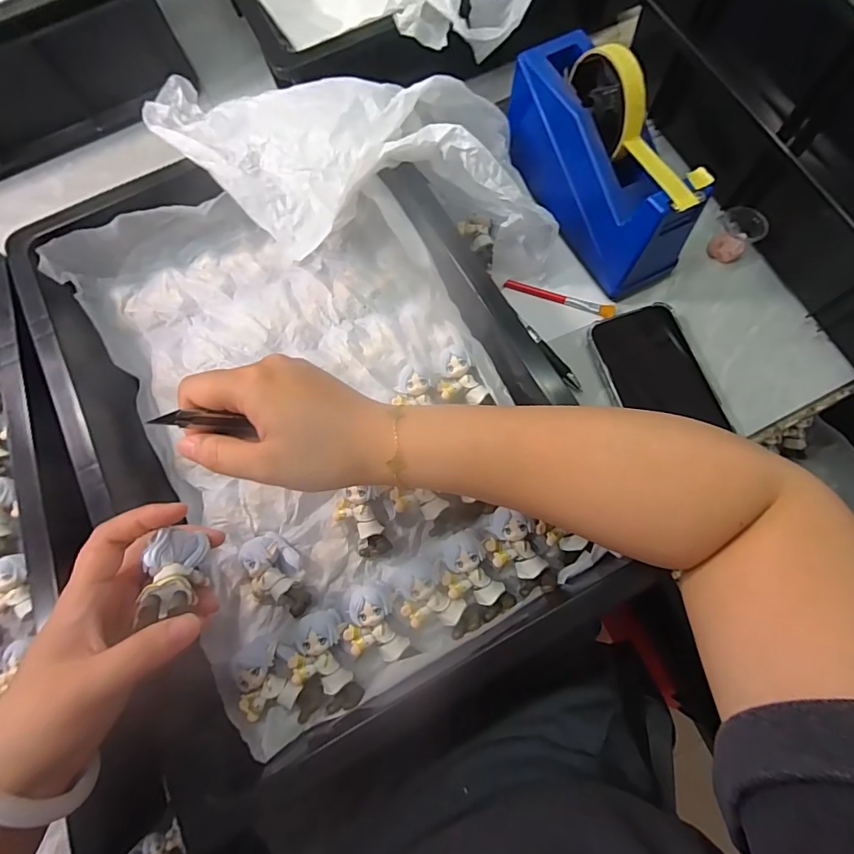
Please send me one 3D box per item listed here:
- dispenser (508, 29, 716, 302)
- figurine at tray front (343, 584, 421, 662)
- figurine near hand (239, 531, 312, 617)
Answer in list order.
[{"bbox_3d":[0.145,-0.227,0.397,0.073,0.118,0.202,-31,75,-7],"label":"dispenser"},{"bbox_3d":[-0.035,0.135,0.310,0.036,0.030,0.054,-27,75,-6],"label":"figurine at tray front"},{"bbox_3d":[-0.108,0.106,0.324,0.040,0.022,0.059,-20,74,-4],"label":"figurine near hand"}]

